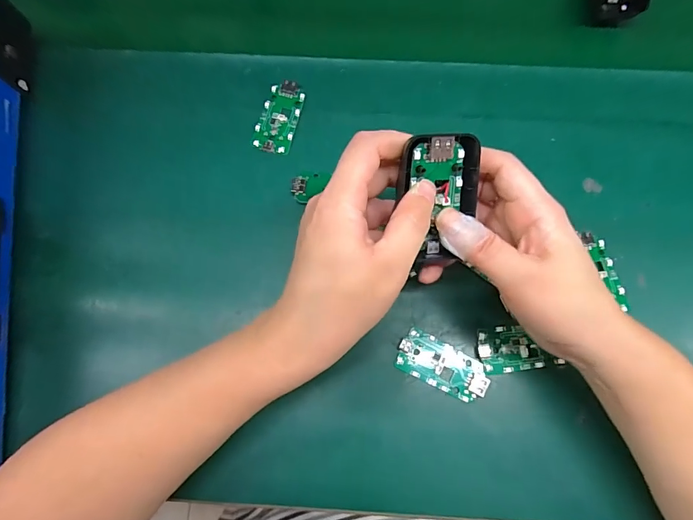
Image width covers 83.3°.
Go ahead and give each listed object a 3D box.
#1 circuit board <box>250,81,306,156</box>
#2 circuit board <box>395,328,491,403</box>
[{"bbox_3d":[-0.055,-0.118,0.321,0.032,0.004,0.062,15,78,4],"label":"circuit board"},{"bbox_3d":[0.068,0.075,0.273,0.064,0.005,0.030,26,79,6],"label":"circuit board"}]

